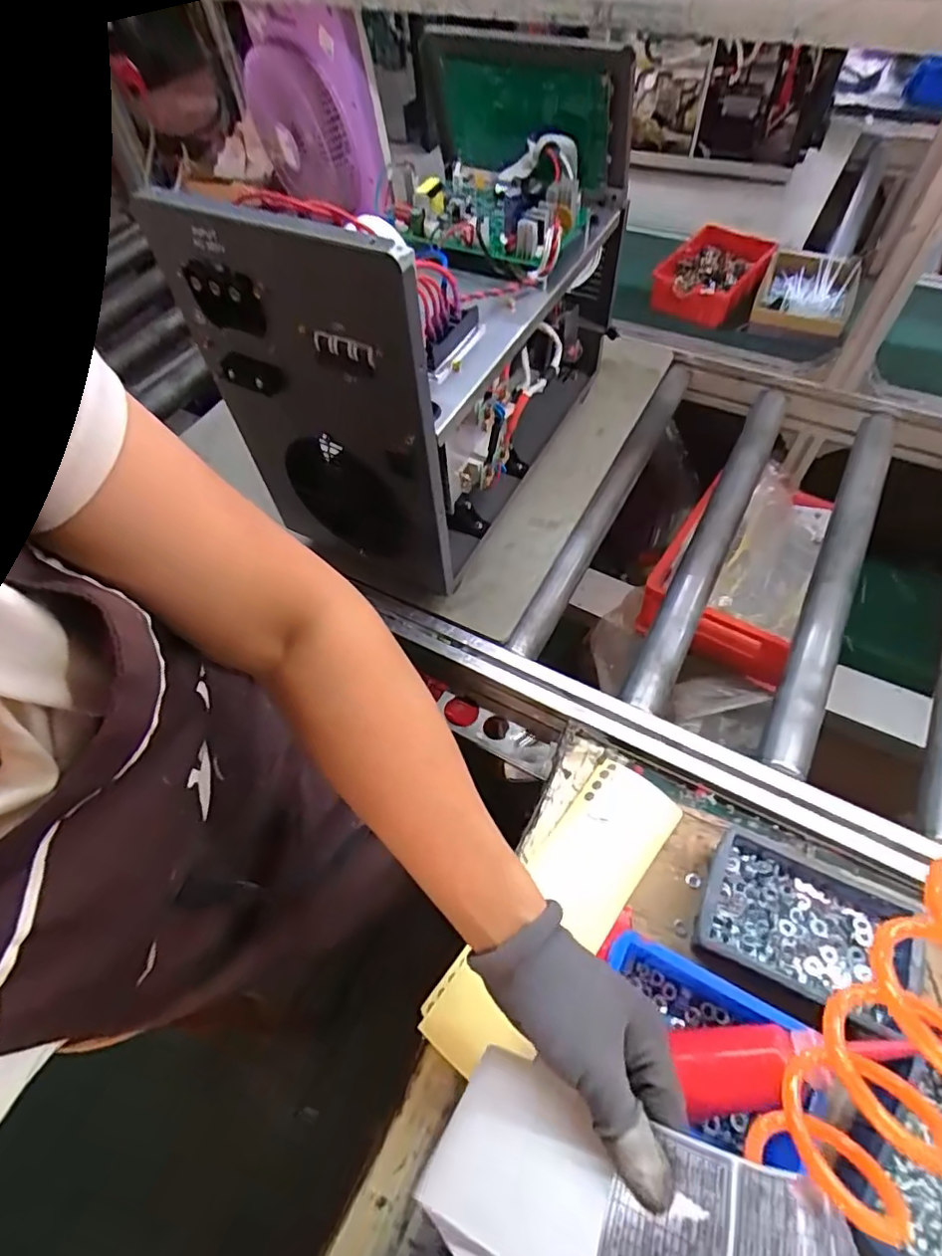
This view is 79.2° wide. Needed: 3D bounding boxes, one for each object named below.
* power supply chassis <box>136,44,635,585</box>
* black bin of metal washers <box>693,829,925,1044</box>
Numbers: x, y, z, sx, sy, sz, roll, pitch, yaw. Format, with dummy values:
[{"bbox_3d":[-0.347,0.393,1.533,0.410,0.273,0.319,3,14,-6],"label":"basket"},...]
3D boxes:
[{"bbox_3d":[-0.018,-0.346,0.647,0.234,0.392,0.507,24,62,17],"label":"power supply chassis"},{"bbox_3d":[0.252,0.232,0.435,0.152,0.049,0.093,19,61,15],"label":"black bin of metal washers"}]

